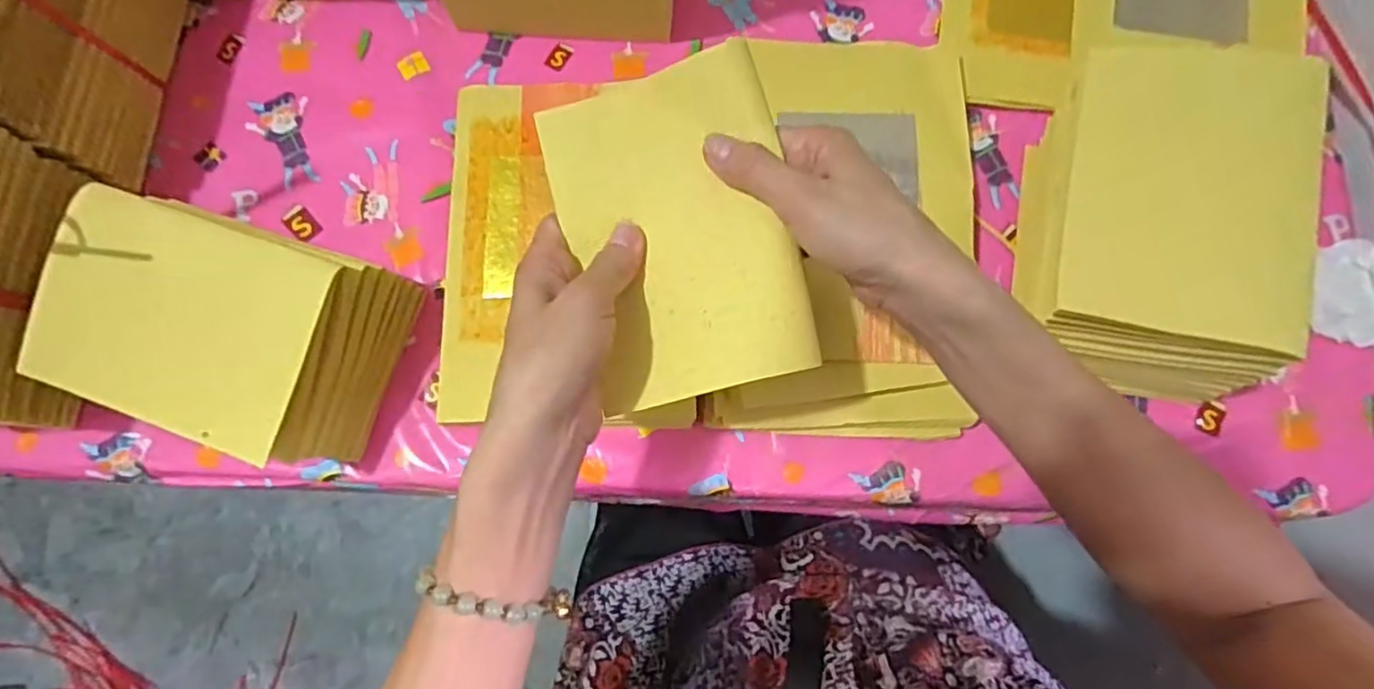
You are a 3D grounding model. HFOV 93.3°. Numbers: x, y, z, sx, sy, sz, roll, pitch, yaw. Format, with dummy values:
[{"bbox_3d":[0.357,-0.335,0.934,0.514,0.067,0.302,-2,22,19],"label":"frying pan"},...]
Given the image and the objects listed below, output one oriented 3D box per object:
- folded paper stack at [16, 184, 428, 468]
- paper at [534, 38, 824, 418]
[{"bbox_3d":[-0.278,-0.008,0.394,0.167,0.087,0.121,15,78,5],"label":"folded paper stack"},{"bbox_3d":[-0.003,-0.055,0.320,0.112,0.010,0.157,-16,84,11],"label":"paper"}]

